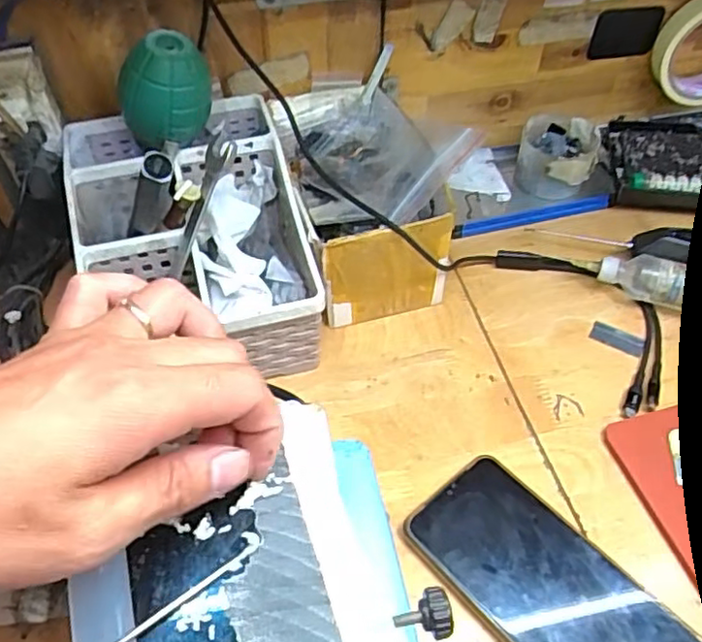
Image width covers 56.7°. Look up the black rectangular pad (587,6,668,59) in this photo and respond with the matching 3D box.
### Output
[{"bbox_3d":[0.234,-0.245,0.556,0.057,0.042,0.004,-6,49,-4],"label":"black rectangular pad"}]

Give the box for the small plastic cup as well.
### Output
[{"bbox_3d":[0.185,-0.145,0.583,0.060,0.050,0.063,-1,49,1],"label":"small plastic cup"}]

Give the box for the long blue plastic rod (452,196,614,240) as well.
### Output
[{"bbox_3d":[0.156,-0.091,0.563,0.137,0.014,0.007,-10,50,-7],"label":"long blue plastic rod"}]

